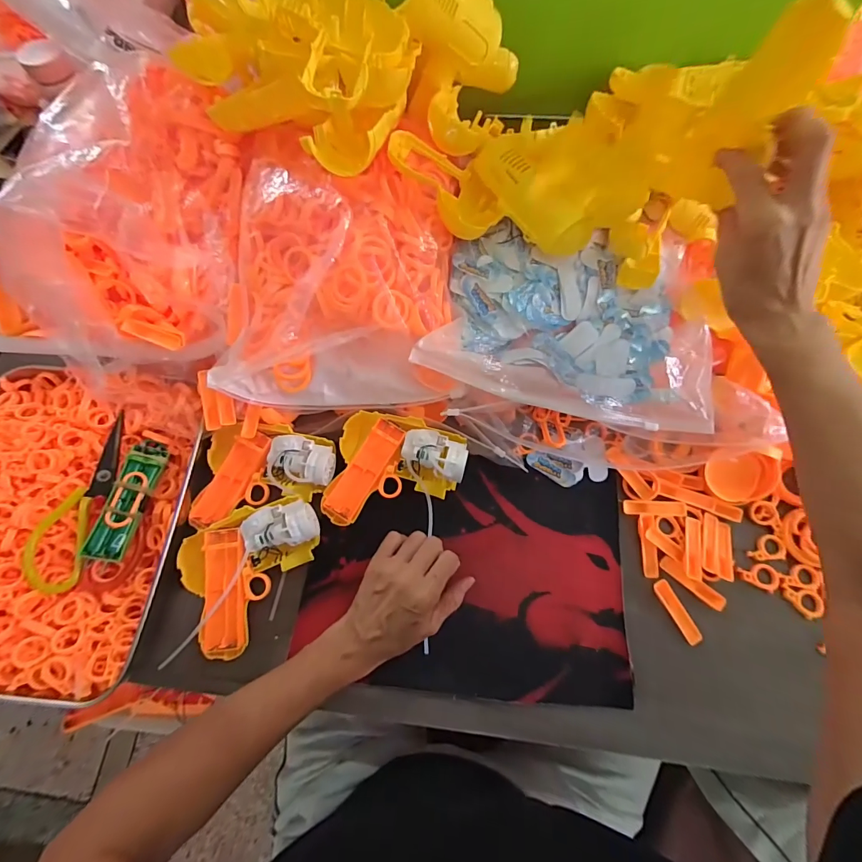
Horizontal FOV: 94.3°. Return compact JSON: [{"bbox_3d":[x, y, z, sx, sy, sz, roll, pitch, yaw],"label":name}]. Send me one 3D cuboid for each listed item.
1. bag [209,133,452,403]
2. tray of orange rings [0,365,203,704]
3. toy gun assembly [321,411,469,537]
[{"bbox_3d":[-0.087,-0.147,0.391,0.217,0.067,0.256,5,100,2],"label":"bag"},{"bbox_3d":[-0.370,0.081,0.390,0.247,0.052,0.307,2,71,2],"label":"tray of orange rings"},{"bbox_3d":[-0.037,0.046,0.421,0.132,0.039,0.119,14,72,6],"label":"toy gun assembly"}]

